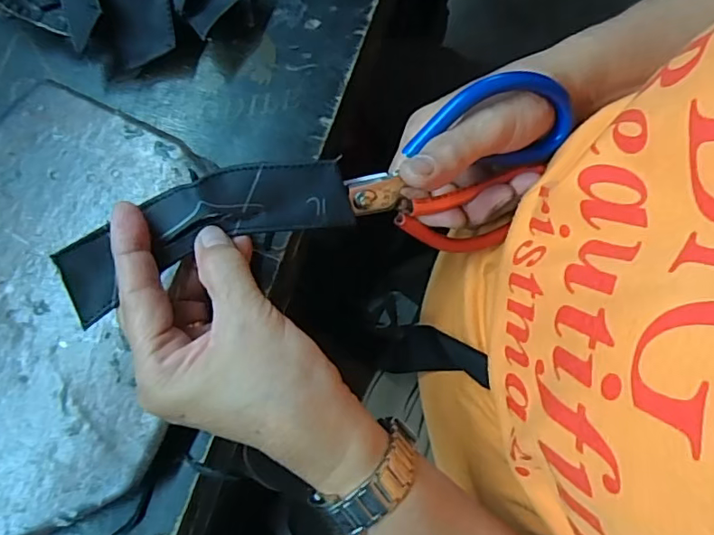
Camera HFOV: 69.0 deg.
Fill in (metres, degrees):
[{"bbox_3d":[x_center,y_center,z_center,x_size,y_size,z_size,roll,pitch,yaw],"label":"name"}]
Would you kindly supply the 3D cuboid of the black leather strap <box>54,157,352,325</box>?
[{"bbox_3d":[-0.071,-0.020,0.250,0.136,0.018,0.042,-22,79,-10],"label":"black leather strap"}]

